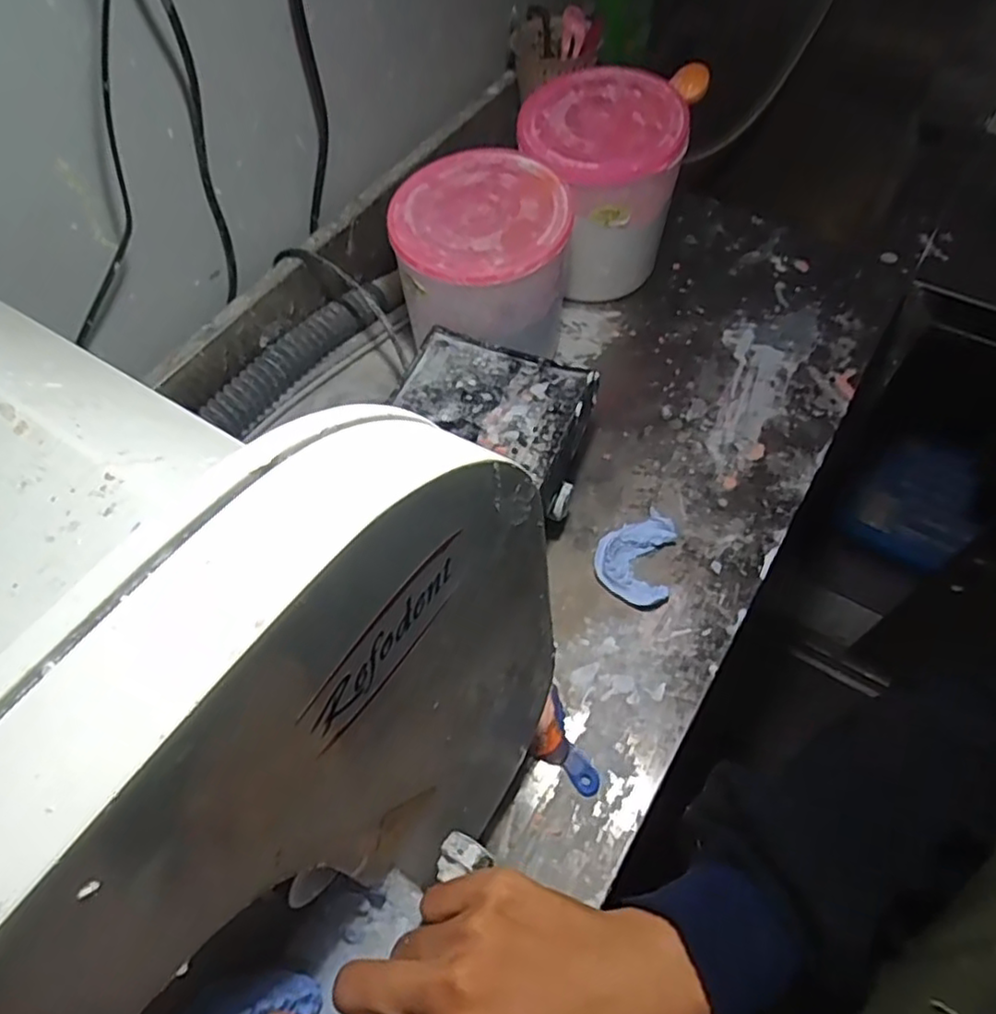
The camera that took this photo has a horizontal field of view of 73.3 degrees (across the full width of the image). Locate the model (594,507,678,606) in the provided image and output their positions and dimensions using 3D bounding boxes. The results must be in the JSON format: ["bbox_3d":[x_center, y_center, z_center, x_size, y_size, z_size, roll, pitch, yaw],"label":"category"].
[{"bbox_3d":[0.117,0.038,0.573,0.063,0.020,0.092,10,59,9],"label":"model"}]

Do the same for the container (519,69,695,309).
[{"bbox_3d":[0.104,-0.324,0.706,0.151,0.186,0.150,3,58,5],"label":"container"}]

